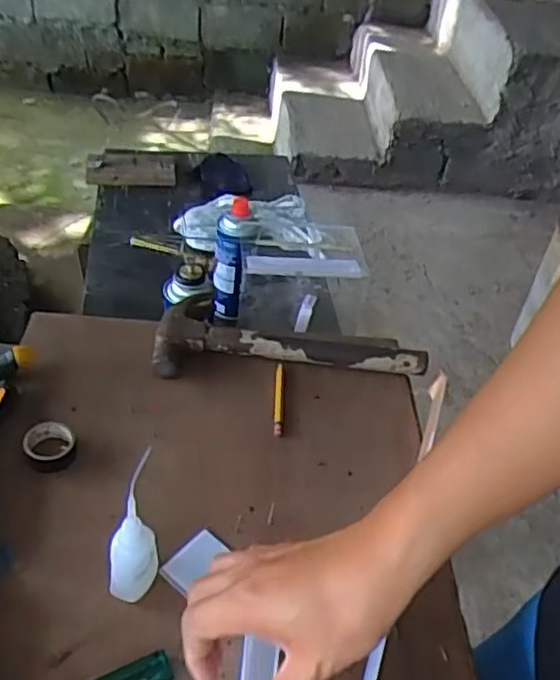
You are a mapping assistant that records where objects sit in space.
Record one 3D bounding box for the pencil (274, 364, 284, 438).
[{"bbox_3d":[-0.001,0.059,0.710,0.009,0.004,0.099,7,40,-4],"label":"pencil"}]

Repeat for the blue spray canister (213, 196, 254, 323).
[{"bbox_3d":[-0.077,-0.109,1.052,0.052,0.214,0.048,2,41,-11],"label":"blue spray canister"}]

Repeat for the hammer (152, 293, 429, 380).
[{"bbox_3d":[0.007,-0.012,0.755,0.288,0.031,0.118,1,41,-12],"label":"hammer"}]

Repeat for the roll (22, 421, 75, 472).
[{"bbox_3d":[-0.210,0.093,0.616,0.043,0.016,0.051,-7,44,-20],"label":"roll"}]

